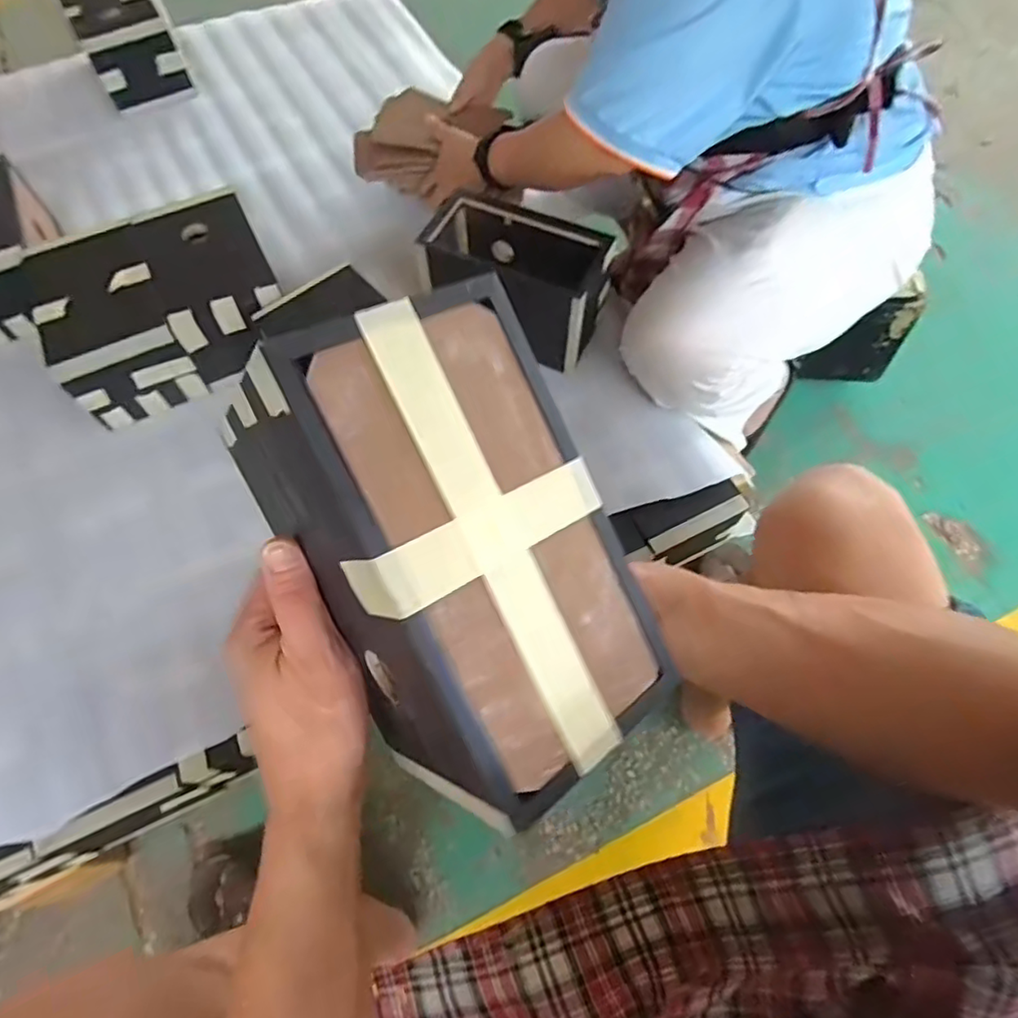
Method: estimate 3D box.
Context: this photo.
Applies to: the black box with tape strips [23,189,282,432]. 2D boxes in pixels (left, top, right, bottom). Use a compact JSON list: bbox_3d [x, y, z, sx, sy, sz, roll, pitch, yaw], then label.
[{"bbox_3d":[-0.433,-0.261,0.761,0.267,0.092,0.215,-25,66,-10],"label":"black box with tape strips"}]

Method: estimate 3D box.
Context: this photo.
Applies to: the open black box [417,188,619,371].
[{"bbox_3d":[0.001,-0.299,0.766,0.221,0.110,0.140,25,68,13],"label":"open black box"}]

